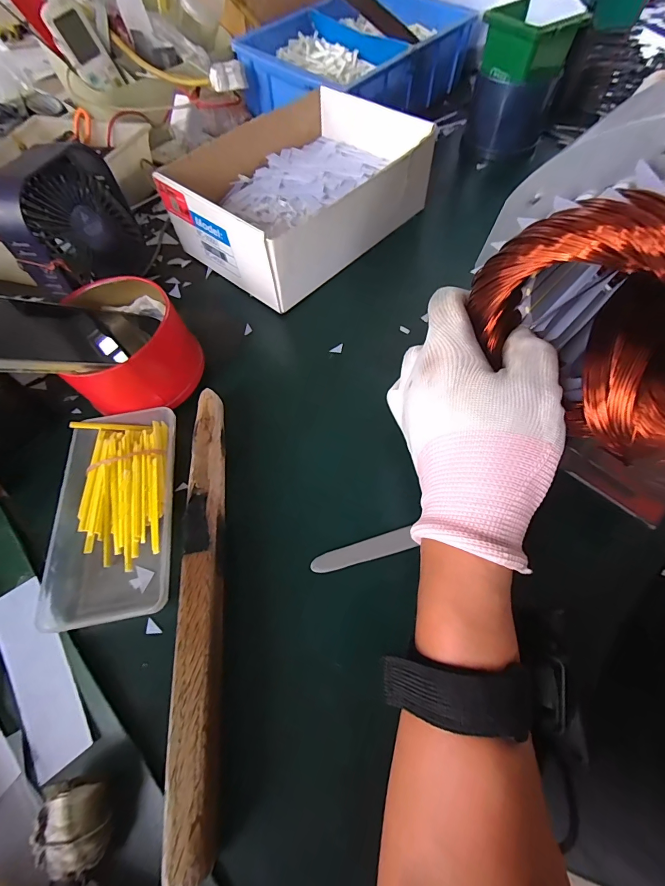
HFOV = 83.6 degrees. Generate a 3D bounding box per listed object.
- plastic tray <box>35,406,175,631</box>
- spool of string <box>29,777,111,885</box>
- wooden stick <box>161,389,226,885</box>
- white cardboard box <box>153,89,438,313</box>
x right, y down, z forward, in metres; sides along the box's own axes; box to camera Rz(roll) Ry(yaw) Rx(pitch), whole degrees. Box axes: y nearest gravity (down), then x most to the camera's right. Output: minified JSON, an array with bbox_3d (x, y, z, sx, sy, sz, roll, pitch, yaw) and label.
[{"bbox_3d":[-0.157,0.044,0.265,0.084,0.018,0.152,-9,61,-3],"label":"plastic tray"},{"bbox_3d":[-0.127,0.190,0.183,0.029,0.025,0.041,-6,61,-1],"label":"spool of string"},{"bbox_3d":[-0.081,0.084,0.238,0.025,0.028,0.267,-7,61,-1],"label":"wooden stick"},{"bbox_3d":[-0.033,-0.272,0.401,0.195,0.075,0.242,38,69,20],"label":"white cardboard box"}]

